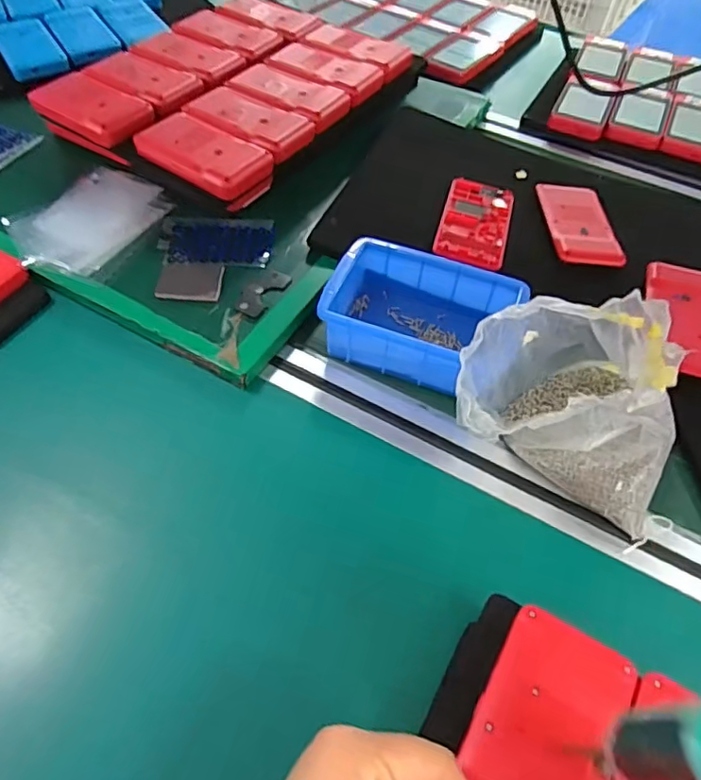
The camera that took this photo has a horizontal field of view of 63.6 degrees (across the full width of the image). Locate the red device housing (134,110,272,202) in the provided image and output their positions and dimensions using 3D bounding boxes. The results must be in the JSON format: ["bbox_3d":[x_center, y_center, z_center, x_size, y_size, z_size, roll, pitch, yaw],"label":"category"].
[{"bbox_3d":[-0.135,-0.212,0.503,0.125,0.014,0.070,31,58,18],"label":"red device housing"}]

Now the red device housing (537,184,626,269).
[{"bbox_3d":[0.216,-0.159,0.537,0.061,0.007,0.117,4,51,-2],"label":"red device housing"}]

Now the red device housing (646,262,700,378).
[{"bbox_3d":[0.278,-0.058,0.465,0.059,0.009,0.118,14,57,8],"label":"red device housing"}]

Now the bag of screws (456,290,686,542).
[{"bbox_3d":[0.149,-0.005,0.367,0.152,0.117,0.121,15,55,6],"label":"bag of screws"}]

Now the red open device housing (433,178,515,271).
[{"bbox_3d":[0.116,-0.155,0.526,0.062,0.011,0.121,15,55,6],"label":"red open device housing"}]

